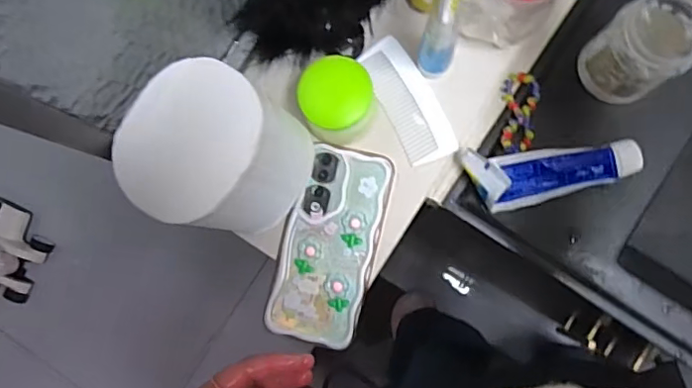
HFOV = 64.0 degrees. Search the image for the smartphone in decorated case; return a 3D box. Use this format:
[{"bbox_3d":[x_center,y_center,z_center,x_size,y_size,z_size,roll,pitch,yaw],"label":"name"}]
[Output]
[{"bbox_3d":[-0.012,0.042,0.467,0.078,0.009,0.161,15,85,5],"label":"smartphone in decorated case"}]

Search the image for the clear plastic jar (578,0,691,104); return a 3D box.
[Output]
[{"bbox_3d":[0.269,-0.132,0.498,0.067,0.120,0.073,0,84,4],"label":"clear plastic jar"}]

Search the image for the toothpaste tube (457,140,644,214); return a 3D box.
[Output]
[{"bbox_3d":[0.196,-0.017,0.530,0.167,0.053,0.058,-4,84,4],"label":"toothpaste tube"}]

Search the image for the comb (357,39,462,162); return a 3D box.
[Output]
[{"bbox_3d":[0.054,-0.082,0.482,0.045,0.009,0.113,-26,83,1],"label":"comb"}]

